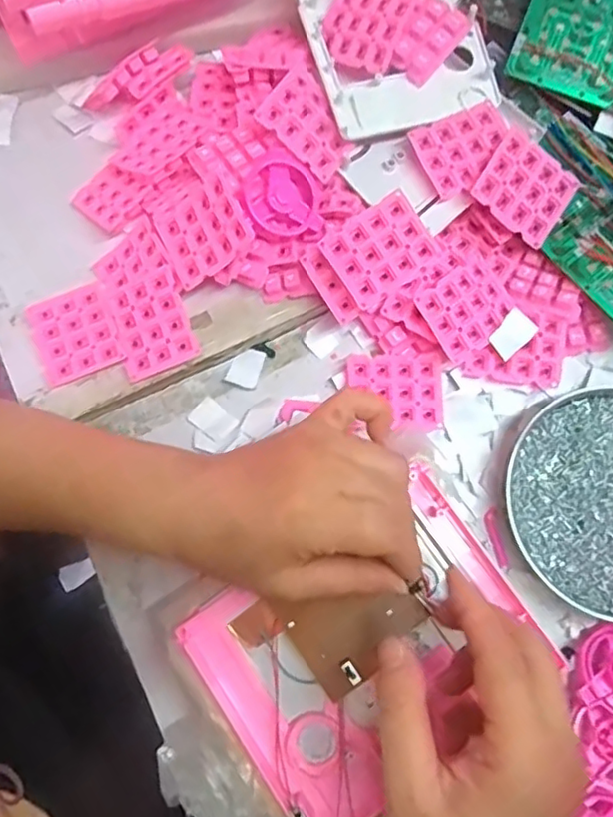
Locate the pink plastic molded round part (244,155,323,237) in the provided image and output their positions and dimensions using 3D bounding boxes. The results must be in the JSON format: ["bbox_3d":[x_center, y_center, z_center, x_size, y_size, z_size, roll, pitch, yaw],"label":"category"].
[{"bbox_3d":[-0.014,-0.130,0.375,0.045,0.020,0.043,0,76,1],"label":"pink plastic molded round part"}]

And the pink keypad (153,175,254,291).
[{"bbox_3d":[-0.064,-0.108,0.374,0.057,0.007,0.050,-28,84,29],"label":"pink keypad"}]

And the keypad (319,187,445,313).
[{"bbox_3d":[0.045,-0.096,0.372,0.059,0.005,0.049,-34,88,2],"label":"keypad"}]

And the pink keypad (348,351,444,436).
[{"bbox_3d":[0.057,-0.010,0.395,0.058,0.011,0.049,-1,76,1],"label":"pink keypad"}]

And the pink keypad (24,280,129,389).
[{"bbox_3d":[-0.149,-0.048,0.396,0.053,0.011,0.058,-24,77,-4],"label":"pink keypad"}]

